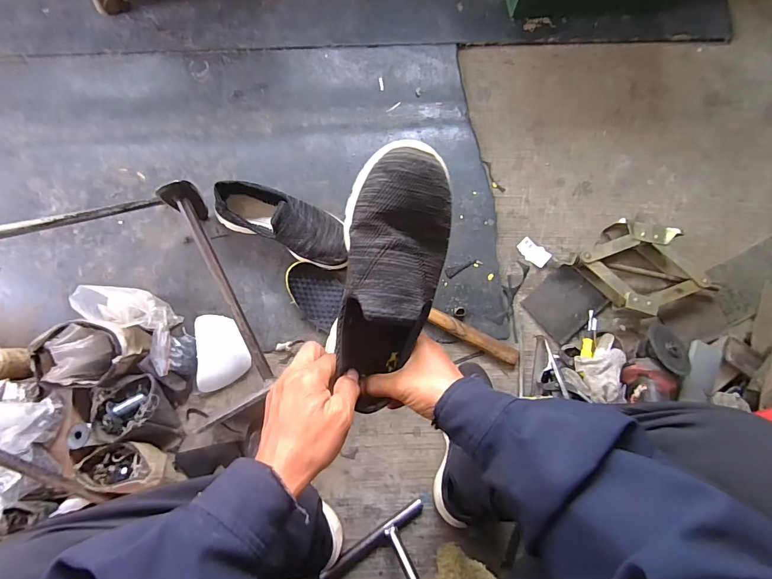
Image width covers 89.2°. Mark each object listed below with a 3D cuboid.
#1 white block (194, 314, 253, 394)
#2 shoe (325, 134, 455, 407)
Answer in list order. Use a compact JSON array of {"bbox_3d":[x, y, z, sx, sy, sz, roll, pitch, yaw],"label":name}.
[{"bbox_3d":[-0.280,0.106,0.672,0.079,0.029,0.126,-6,81,-4],"label":"white block"},{"bbox_3d":[0.003,0.009,0.375,0.090,0.074,0.274,10,116,-2],"label":"shoe"}]

